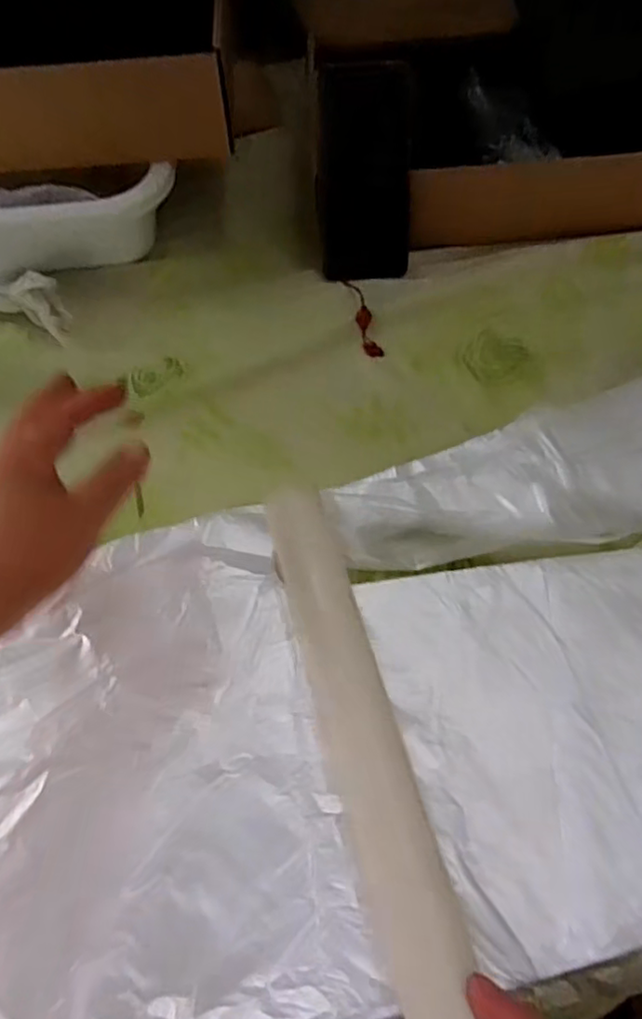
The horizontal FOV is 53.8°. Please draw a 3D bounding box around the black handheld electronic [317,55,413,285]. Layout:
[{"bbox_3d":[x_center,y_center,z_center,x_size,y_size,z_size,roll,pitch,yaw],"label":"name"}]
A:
[{"bbox_3d":[0.036,-0.282,0.539,0.077,0.162,0.013,2,37,5],"label":"black handheld electronic"}]

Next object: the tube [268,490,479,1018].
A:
[{"bbox_3d":[0.029,0.142,0.343,0.040,0.040,0.342,-15,59,-5],"label":"tube"}]

